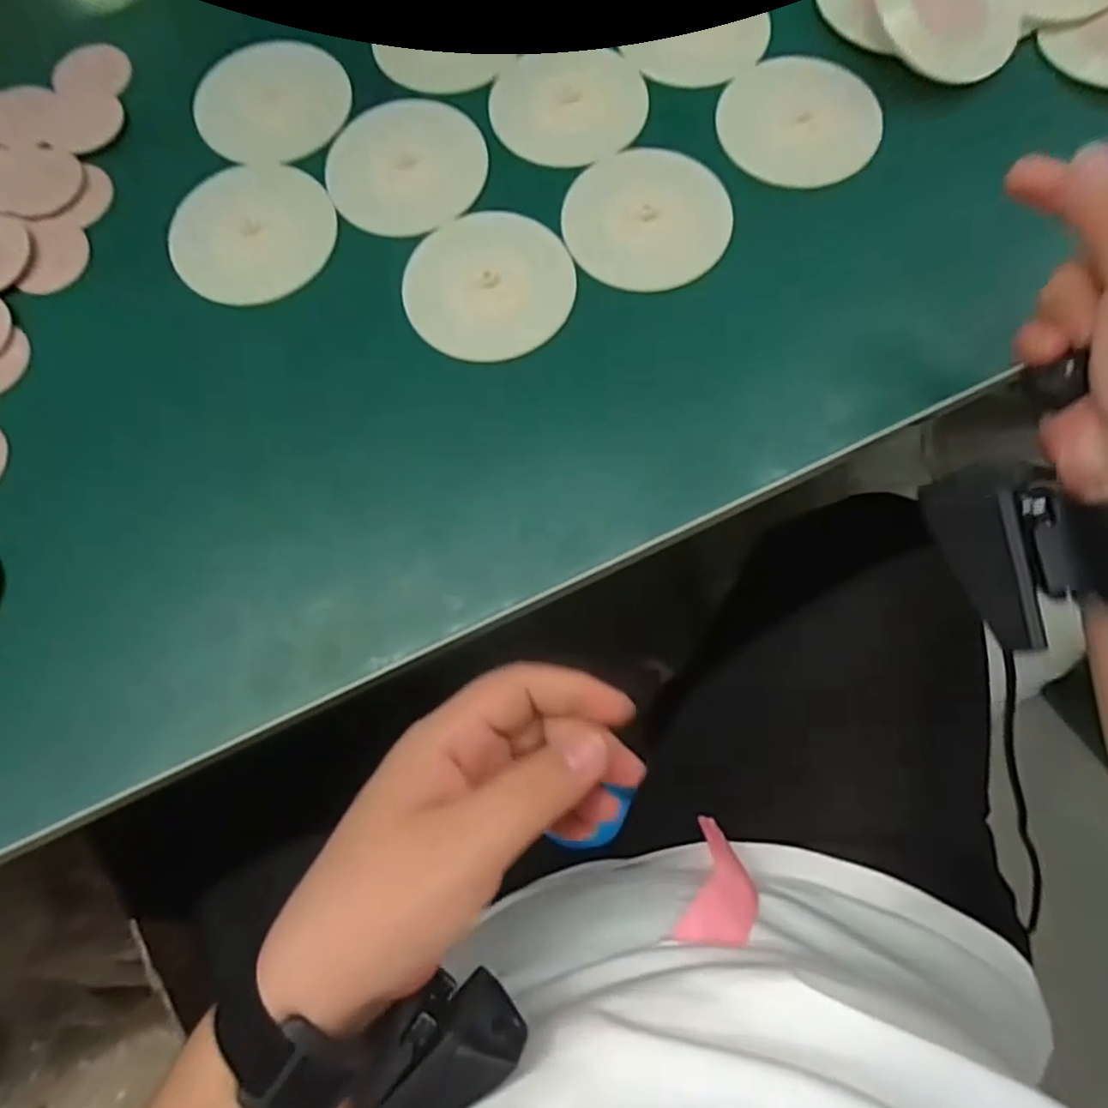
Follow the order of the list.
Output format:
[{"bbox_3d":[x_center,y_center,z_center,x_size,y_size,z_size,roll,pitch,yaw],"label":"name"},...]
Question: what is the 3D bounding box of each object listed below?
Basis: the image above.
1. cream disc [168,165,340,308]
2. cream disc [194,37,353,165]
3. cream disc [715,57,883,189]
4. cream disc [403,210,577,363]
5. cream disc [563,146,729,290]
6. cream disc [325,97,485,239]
[{"bbox_3d":[-0.159,-0.168,0.352,0.083,0.005,0.084,0,75,0],"label":"cream disc"},{"bbox_3d":[-0.158,-0.254,0.374,0.083,0.005,0.083,-1,73,2],"label":"cream disc"},{"bbox_3d":[0.133,-0.234,0.364,0.083,0.004,0.083,-1,73,2],"label":"cream disc"},{"bbox_3d":[-0.033,-0.137,0.342,0.084,0.009,0.080,-1,73,2],"label":"cream disc"},{"bbox_3d":[0.048,-0.176,0.352,0.084,0.008,0.079,-1,73,2],"label":"cream disc"},{"bbox_3d":[-0.080,-0.210,0.359,0.082,0.005,0.090,-1,73,2],"label":"cream disc"}]

